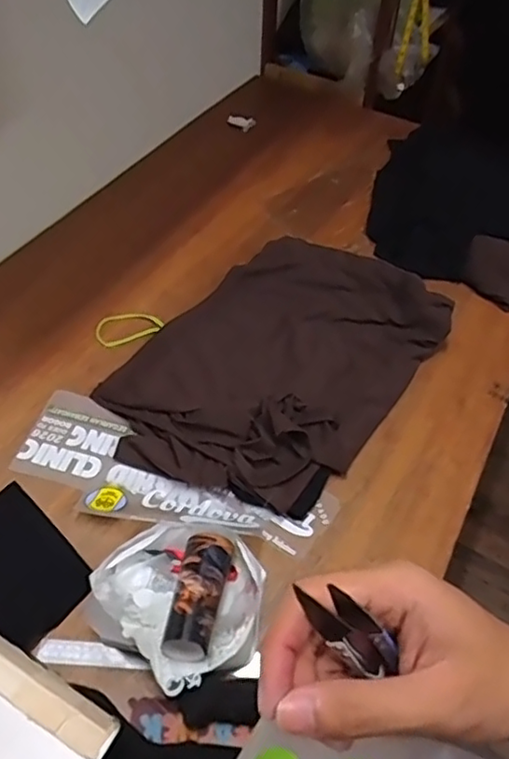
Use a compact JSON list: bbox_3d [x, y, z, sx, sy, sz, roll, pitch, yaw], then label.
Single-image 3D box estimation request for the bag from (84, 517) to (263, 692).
[{"bbox_3d":[-0.081,0.244,0.702,0.188,0.067,0.180,39,57,25],"label":"bag"}]

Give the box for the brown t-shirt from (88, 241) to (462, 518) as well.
[{"bbox_3d":[0.044,-0.034,0.956,0.366,0.064,0.542,37,56,23],"label":"brown t-shirt"}]

